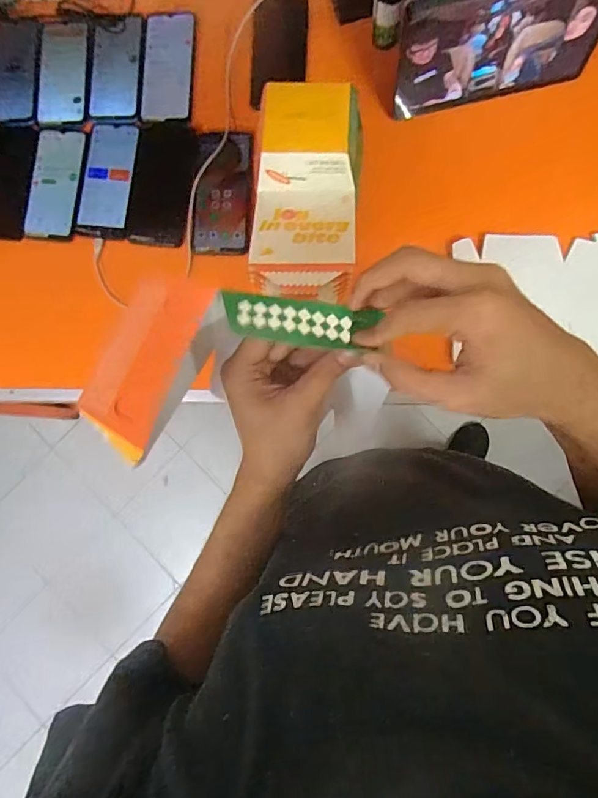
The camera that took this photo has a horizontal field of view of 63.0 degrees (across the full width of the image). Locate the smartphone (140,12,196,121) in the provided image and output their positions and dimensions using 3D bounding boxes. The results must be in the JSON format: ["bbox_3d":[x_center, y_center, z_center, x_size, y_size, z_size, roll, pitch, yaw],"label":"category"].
[{"bbox_3d":[-0.186,-0.473,0.695,0.071,0.008,0.159,1,86,5],"label":"smartphone"}]

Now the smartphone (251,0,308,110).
[{"bbox_3d":[-0.026,-0.495,0.692,0.074,0.015,0.155,4,86,5],"label":"smartphone"}]

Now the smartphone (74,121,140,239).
[{"bbox_3d":[-0.271,-0.309,0.685,0.073,0.008,0.165,6,86,5],"label":"smartphone"}]

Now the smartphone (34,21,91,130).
[{"bbox_3d":[-0.341,-0.467,0.705,0.074,0.006,0.158,1,86,5],"label":"smartphone"}]

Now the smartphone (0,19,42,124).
[{"bbox_3d":[-0.415,-0.473,0.709,0.079,0.006,0.145,5,90,7],"label":"smartphone"}]

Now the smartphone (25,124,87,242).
[{"bbox_3d":[-0.348,-0.305,0.690,0.077,0.010,0.158,4,86,5],"label":"smartphone"}]

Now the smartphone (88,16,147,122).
[{"bbox_3d":[-0.263,-0.473,0.699,0.076,0.004,0.158,2,86,5],"label":"smartphone"}]

